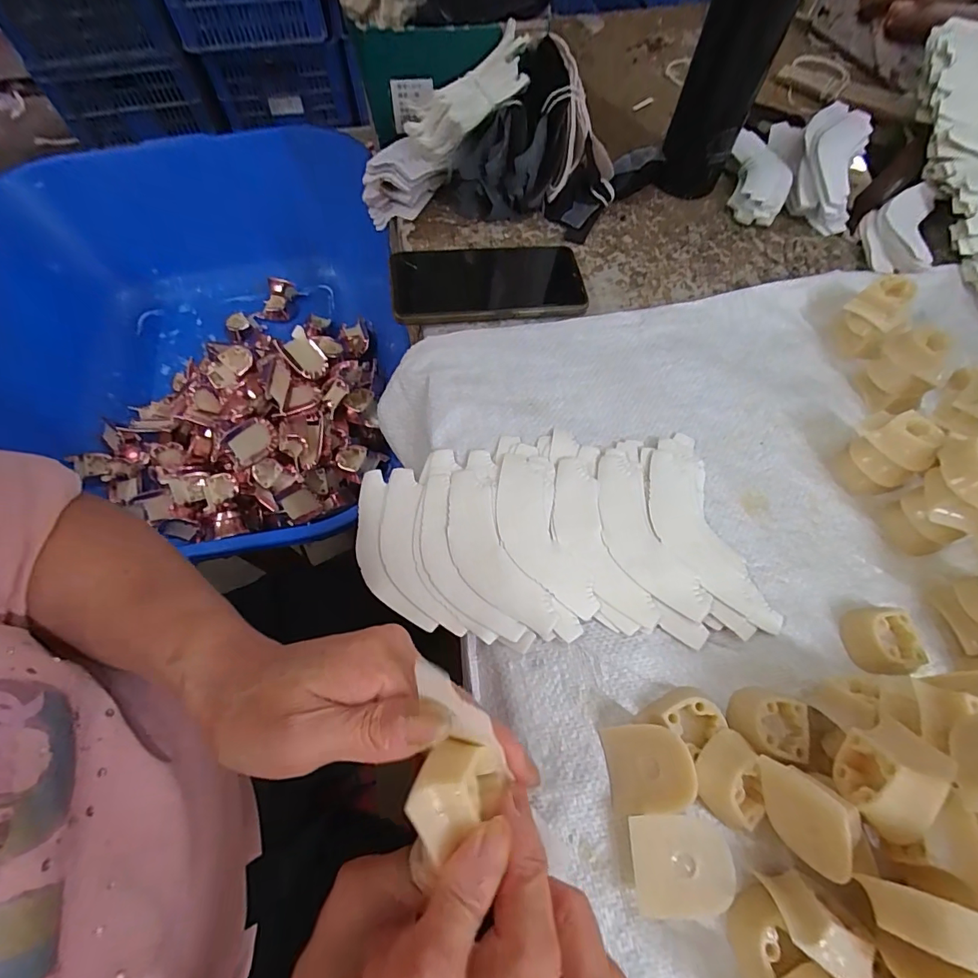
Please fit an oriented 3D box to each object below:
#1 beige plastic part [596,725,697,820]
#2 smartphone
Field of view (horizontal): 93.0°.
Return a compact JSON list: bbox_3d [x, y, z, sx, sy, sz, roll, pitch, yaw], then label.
[{"bbox_3d":[0.081,0.143,0.237,0.044,0.004,0.039,-24,58,26],"label":"beige plastic part"},{"bbox_3d":[-0.002,-0.177,0.396,0.161,0.013,0.082,-7,65,-4],"label":"smartphone"}]

